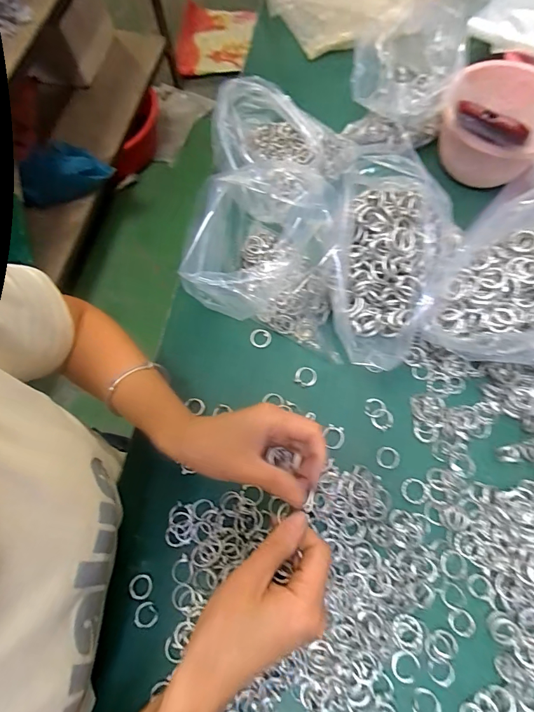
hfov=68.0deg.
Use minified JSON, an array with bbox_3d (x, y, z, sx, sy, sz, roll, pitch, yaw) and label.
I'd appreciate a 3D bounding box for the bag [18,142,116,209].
[{"bbox_3d":[-0.591,-0.546,1.168,0.265,0.097,0.147,-9,70,0],"label":"bag"}]

